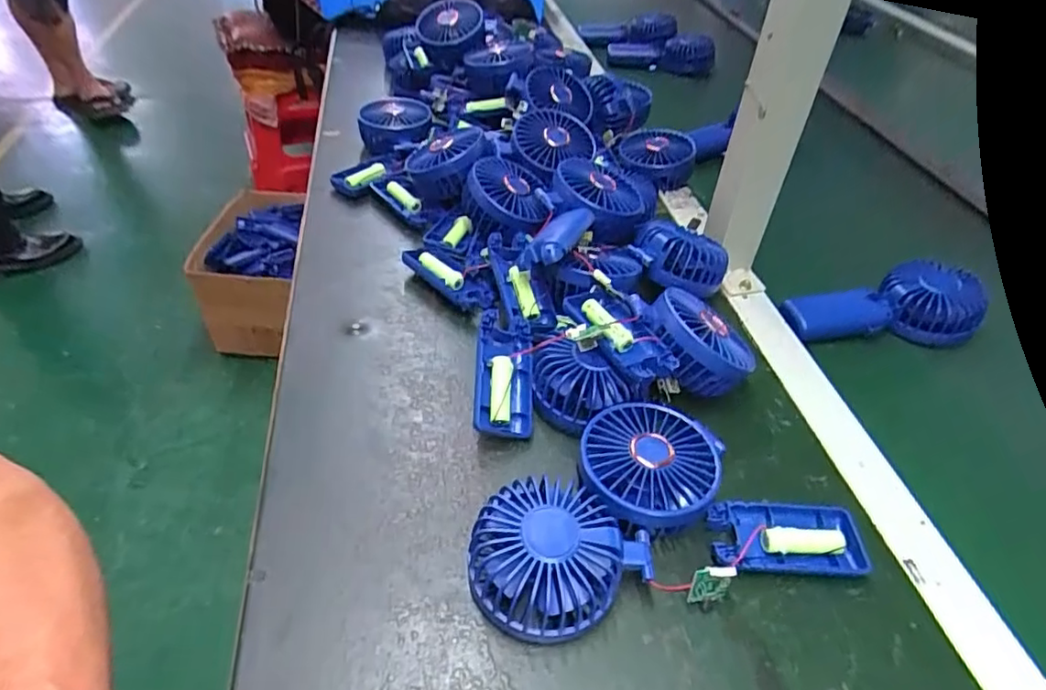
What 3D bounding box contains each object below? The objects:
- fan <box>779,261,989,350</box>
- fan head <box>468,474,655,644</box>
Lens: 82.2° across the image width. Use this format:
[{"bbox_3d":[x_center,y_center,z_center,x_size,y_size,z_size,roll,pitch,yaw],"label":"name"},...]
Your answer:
[{"bbox_3d":[0.337,-0.033,0.560,0.178,0.050,0.071,-6,42,5],"label":"fan"},{"bbox_3d":[0.017,0.124,0.340,0.086,0.046,0.080,3,42,-3],"label":"fan head"}]

